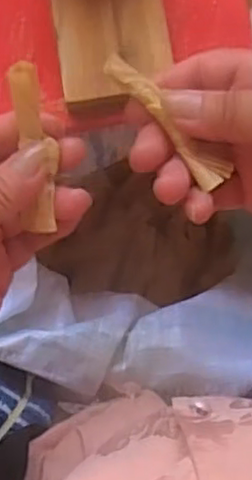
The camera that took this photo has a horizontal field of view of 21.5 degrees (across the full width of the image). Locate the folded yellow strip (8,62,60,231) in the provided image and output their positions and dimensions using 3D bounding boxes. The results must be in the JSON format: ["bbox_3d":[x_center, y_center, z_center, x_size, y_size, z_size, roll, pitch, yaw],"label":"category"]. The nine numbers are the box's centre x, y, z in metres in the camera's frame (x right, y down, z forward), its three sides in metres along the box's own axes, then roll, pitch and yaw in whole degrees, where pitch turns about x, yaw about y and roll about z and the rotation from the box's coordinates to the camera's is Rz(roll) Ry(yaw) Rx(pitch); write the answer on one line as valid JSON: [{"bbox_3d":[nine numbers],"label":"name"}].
[{"bbox_3d":[-0.041,-0.042,0.300,0.012,0.013,0.074,-6,105,1],"label":"folded yellow strip"}]

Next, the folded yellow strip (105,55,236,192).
[{"bbox_3d":[0.018,-0.054,0.292,0.013,0.009,0.070,-41,91,-3],"label":"folded yellow strip"}]

